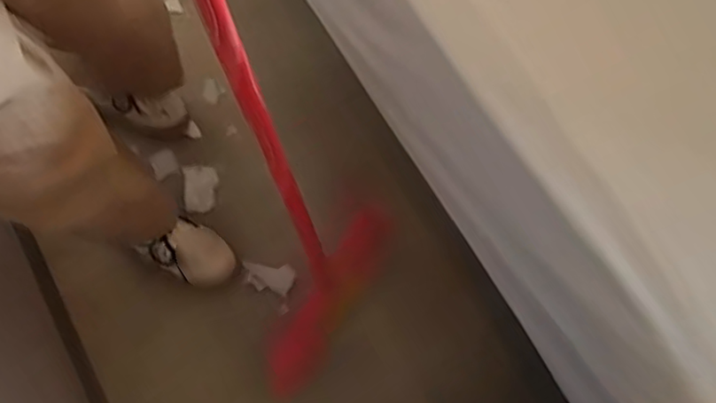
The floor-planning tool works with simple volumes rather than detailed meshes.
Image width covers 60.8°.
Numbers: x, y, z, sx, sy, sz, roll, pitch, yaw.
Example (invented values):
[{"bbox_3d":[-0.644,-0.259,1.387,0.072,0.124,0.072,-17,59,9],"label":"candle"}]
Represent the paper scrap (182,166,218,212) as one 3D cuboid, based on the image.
[{"bbox_3d":[-0.284,-0.023,1.102,0.058,0.005,0.086,-6,75,-12],"label":"paper scrap"}]

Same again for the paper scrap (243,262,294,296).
[{"bbox_3d":[-0.156,0.131,1.057,0.088,0.010,0.048,11,72,2],"label":"paper scrap"}]

